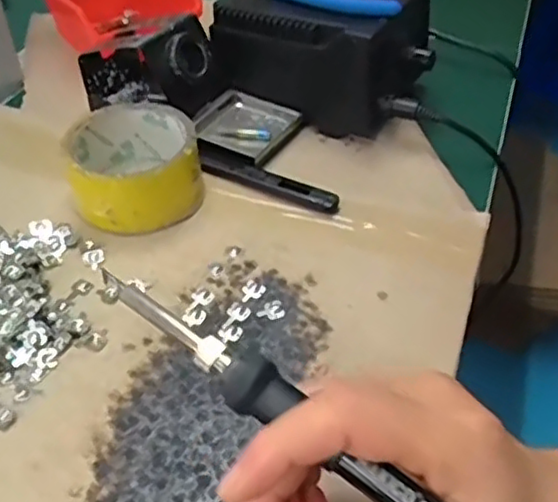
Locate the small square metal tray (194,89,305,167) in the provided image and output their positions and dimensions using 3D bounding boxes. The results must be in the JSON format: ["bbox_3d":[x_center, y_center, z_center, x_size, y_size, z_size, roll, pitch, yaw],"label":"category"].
[{"bbox_3d":[-0.023,-0.099,0.515,0.070,0.012,0.057,23,50,22],"label":"small square metal tray"}]

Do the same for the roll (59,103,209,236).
[{"bbox_3d":[-0.098,-0.058,0.454,0.081,0.046,0.091,-14,47,-14],"label":"roll"}]

